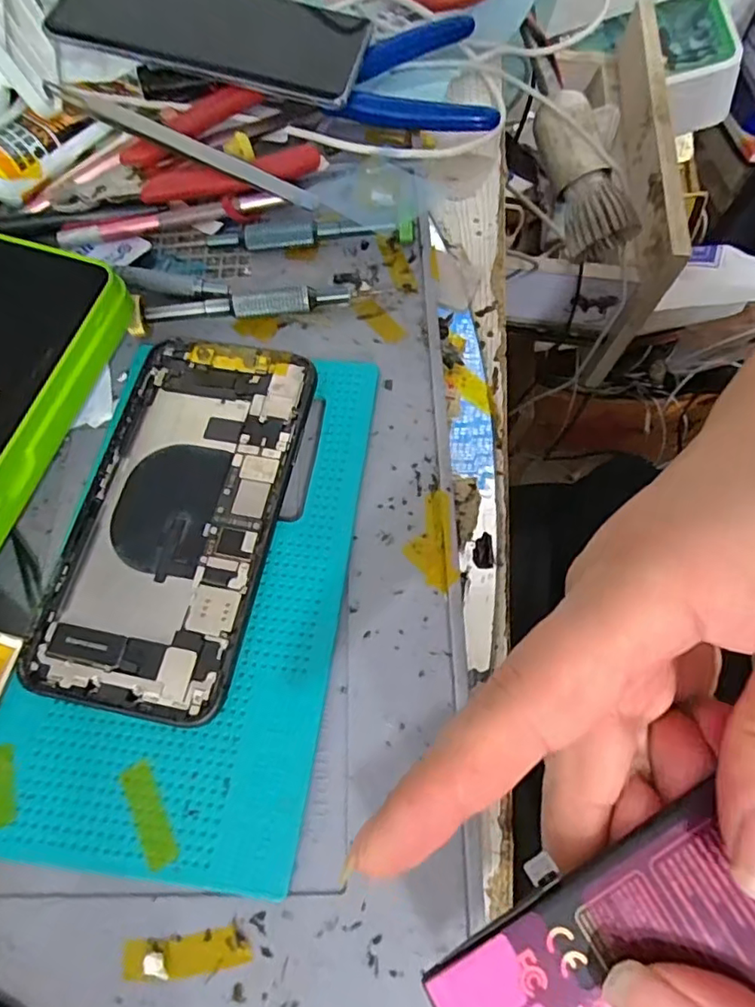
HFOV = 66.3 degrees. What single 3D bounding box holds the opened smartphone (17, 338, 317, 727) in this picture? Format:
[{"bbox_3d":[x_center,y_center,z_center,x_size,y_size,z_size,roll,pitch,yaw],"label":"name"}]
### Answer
[{"bbox_3d":[-0.076,0.002,0.224,0.074,0.007,0.147,10,68,7],"label":"opened smartphone"}]

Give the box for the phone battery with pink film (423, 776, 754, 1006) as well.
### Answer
[{"bbox_3d":[0.065,0.104,0.130,0.099,0.007,0.051,-29,69,-10],"label":"phone battery with pink film"}]

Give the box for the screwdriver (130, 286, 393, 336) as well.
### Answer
[{"bbox_3d":[-0.055,-0.090,0.263,0.113,0.015,0.013,-9,67,-1],"label":"screwdriver"}]

